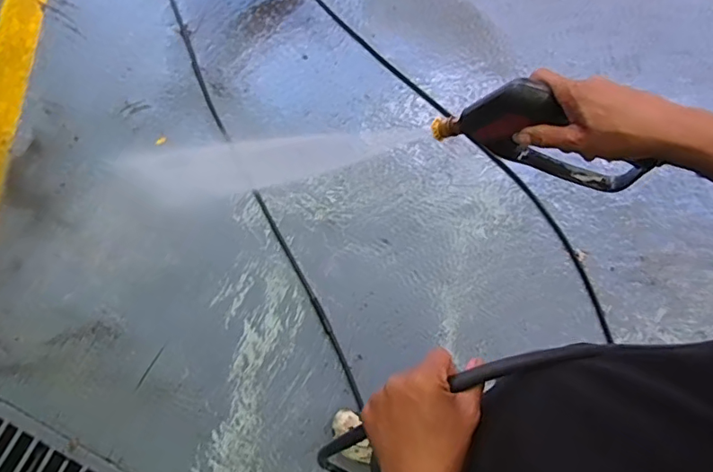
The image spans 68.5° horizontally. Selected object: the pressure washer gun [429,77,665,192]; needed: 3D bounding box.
[{"bbox_3d":[0.198,-0.105,0.563,0.225,0.136,0.034,17,72,7],"label":"pressure washer gun"}]

